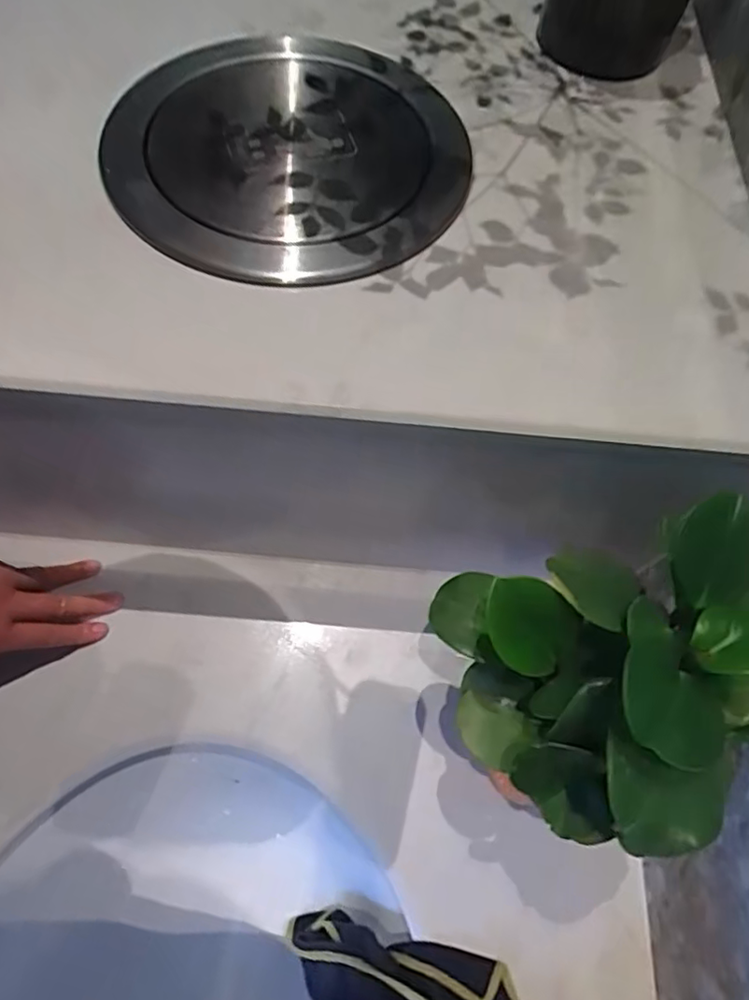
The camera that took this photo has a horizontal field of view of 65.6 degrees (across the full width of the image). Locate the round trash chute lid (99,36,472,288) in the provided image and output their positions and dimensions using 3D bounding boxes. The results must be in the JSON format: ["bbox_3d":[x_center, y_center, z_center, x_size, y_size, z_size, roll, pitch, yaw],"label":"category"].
[{"bbox_3d":[-0.045,-0.222,0.366,0.227,0.017,0.203,-40,74,-19],"label":"round trash chute lid"}]

